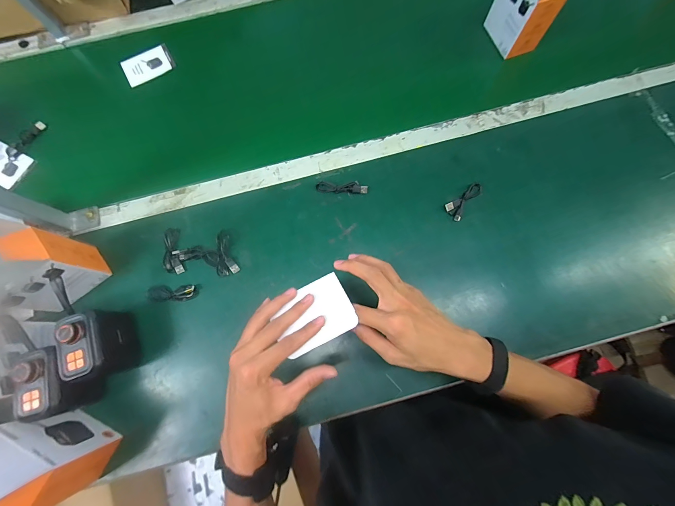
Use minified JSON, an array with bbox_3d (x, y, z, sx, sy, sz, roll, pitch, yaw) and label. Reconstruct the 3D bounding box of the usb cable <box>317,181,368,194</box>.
[{"bbox_3d":[0.008,-0.117,0.530,0.090,0.007,0.020,0,75,3],"label":"usb cable"}]

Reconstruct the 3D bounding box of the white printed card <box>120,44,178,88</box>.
[{"bbox_3d":[-0.398,-0.396,0.628,0.100,0.011,0.062,-32,90,-8],"label":"white printed card"}]

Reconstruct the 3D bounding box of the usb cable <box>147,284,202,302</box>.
[{"bbox_3d":[-0.267,0.065,0.488,0.081,0.009,0.026,-3,75,2],"label":"usb cable"}]

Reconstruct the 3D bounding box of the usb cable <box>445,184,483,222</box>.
[{"bbox_3d":[0.221,-0.092,0.521,0.034,0.015,0.079,43,81,12],"label":"usb cable"}]

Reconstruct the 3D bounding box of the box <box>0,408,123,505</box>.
[{"bbox_3d":[-0.368,0.252,0.355,0.109,0.186,0.059,29,78,8],"label":"box"}]

